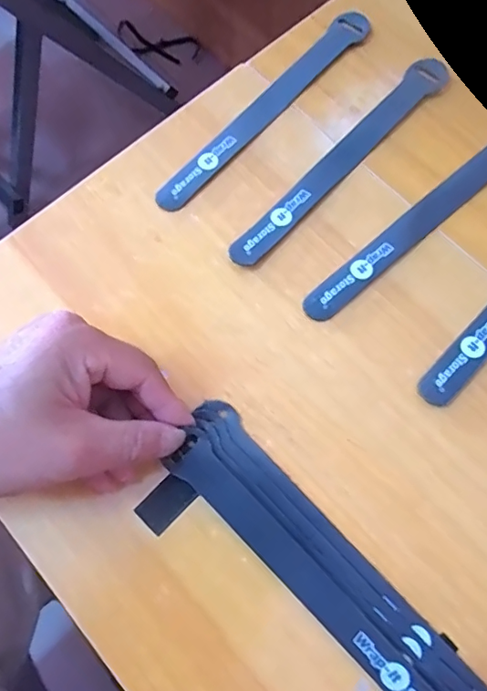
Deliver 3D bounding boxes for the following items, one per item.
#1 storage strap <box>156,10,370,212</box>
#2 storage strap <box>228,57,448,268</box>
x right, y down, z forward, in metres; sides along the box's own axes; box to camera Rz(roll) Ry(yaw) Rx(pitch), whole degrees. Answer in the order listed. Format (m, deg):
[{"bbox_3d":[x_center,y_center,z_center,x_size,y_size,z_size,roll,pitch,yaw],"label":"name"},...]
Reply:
[{"bbox_3d":[0.016,-0.159,0.346,0.022,0.004,0.197,40,79,13],"label":"storage strap"},{"bbox_3d":[0.063,-0.121,0.333,0.023,0.005,0.196,43,79,13],"label":"storage strap"}]

